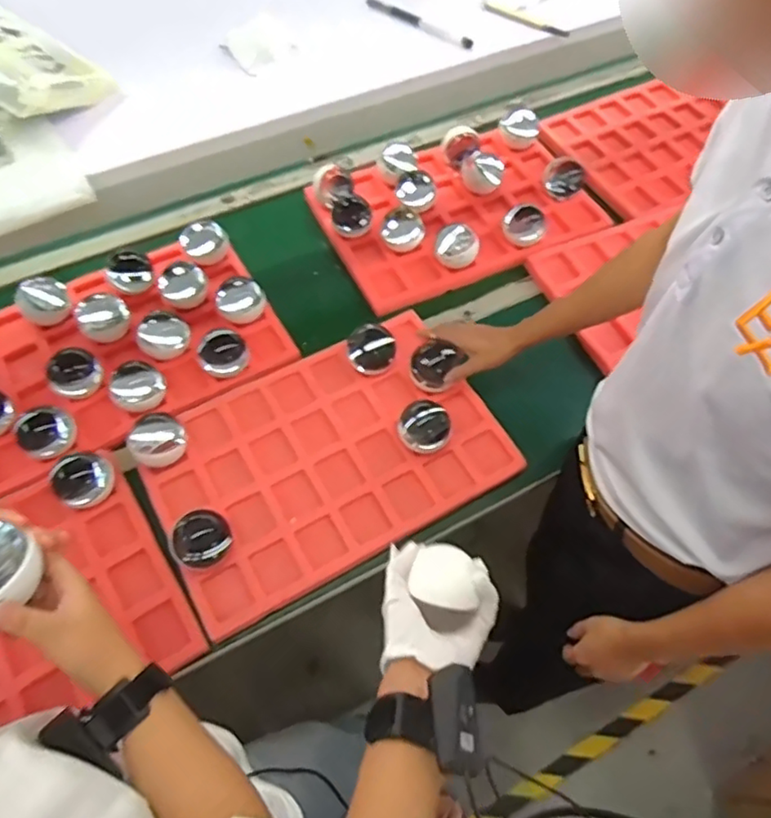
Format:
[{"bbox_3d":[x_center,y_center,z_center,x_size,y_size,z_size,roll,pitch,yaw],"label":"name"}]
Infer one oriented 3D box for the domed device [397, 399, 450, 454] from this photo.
[{"bbox_3d":[0.056,0.022,0.872,0.073,0.063,0.076,2,58,2],"label":"domed device"}]

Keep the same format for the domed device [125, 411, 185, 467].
[{"bbox_3d":[-0.316,0.044,0.843,0.071,0.075,0.069,-36,64,-19],"label":"domed device"}]

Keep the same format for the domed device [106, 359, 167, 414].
[{"bbox_3d":[-0.374,-0.034,0.919,0.077,0.069,0.077,0,58,1],"label":"domed device"}]

